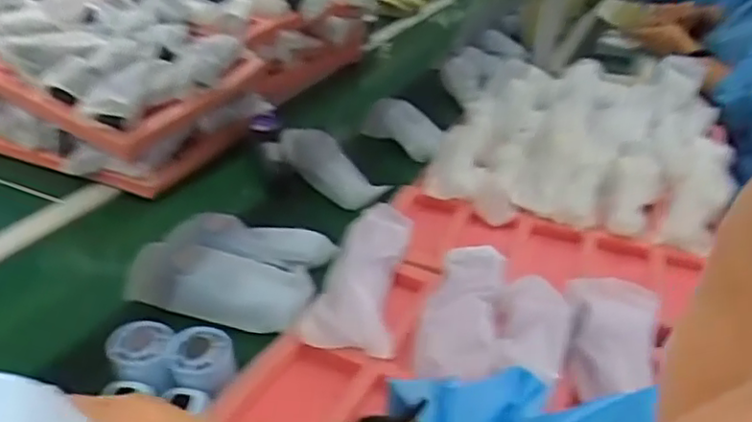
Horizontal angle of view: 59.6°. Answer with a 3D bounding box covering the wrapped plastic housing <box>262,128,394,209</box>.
[{"bbox_3d":[-0.083,-0.066,0.989,0.205,0.062,0.066,35,39,19],"label":"wrapped plastic housing"}]

